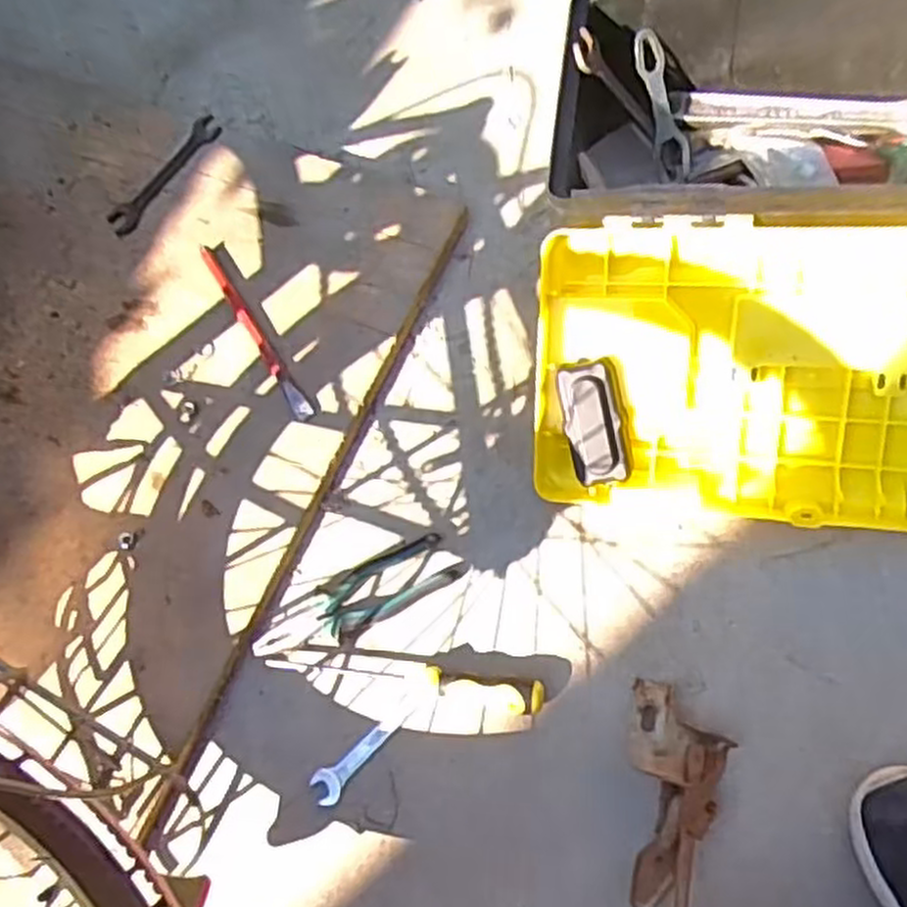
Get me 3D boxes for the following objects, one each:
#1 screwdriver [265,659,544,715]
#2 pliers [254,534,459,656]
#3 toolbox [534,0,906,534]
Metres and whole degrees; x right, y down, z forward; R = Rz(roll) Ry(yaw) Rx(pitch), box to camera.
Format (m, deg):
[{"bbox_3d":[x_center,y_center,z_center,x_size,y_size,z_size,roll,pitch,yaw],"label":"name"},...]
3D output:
[{"bbox_3d":[-0.045,0.198,0.682,0.249,0.030,0.025,2,68,19],"label":"screwdriver"},{"bbox_3d":[-0.092,0.133,0.704,0.190,0.011,0.054,-26,69,-8],"label":"pliers"},{"bbox_3d":[0.301,-0.161,0.647,0.450,0.233,0.412,8,69,6],"label":"toolbox"}]

